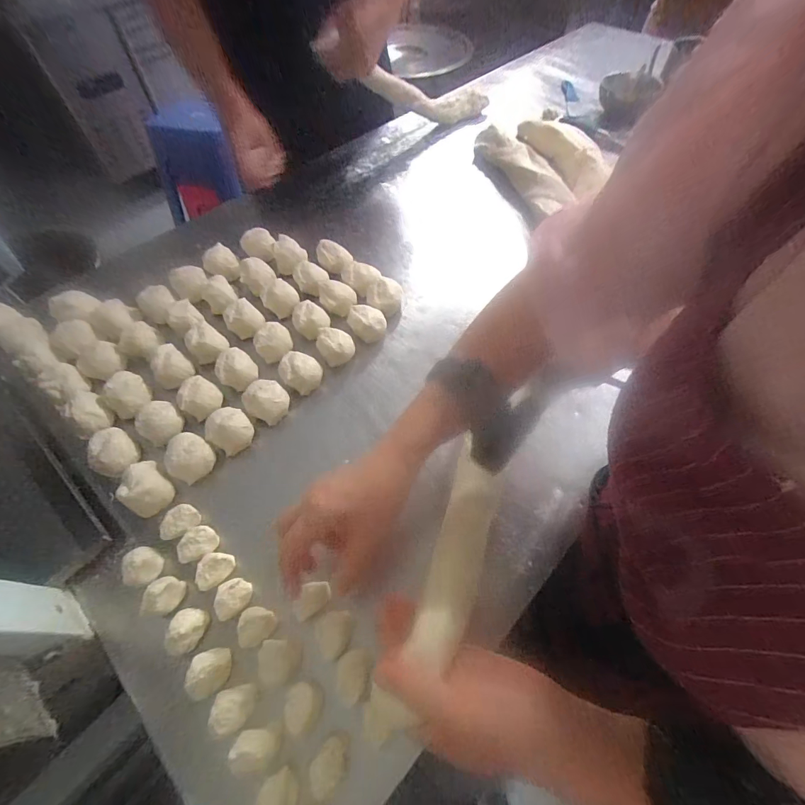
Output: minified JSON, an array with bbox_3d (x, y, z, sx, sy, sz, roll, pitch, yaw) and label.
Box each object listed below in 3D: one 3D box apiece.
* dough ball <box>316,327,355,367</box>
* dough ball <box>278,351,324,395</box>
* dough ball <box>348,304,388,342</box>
[{"bbox_3d":[-0.087,-0.075,0.525,0.046,0.034,0.041,-18,60,-10],"label":"dough ball"},{"bbox_3d":[-0.128,-0.037,0.502,0.046,0.034,0.043,2,58,-3],"label":"dough ball"},{"bbox_3d":[-0.048,-0.109,0.544,0.049,0.030,0.042,17,60,11],"label":"dough ball"}]

